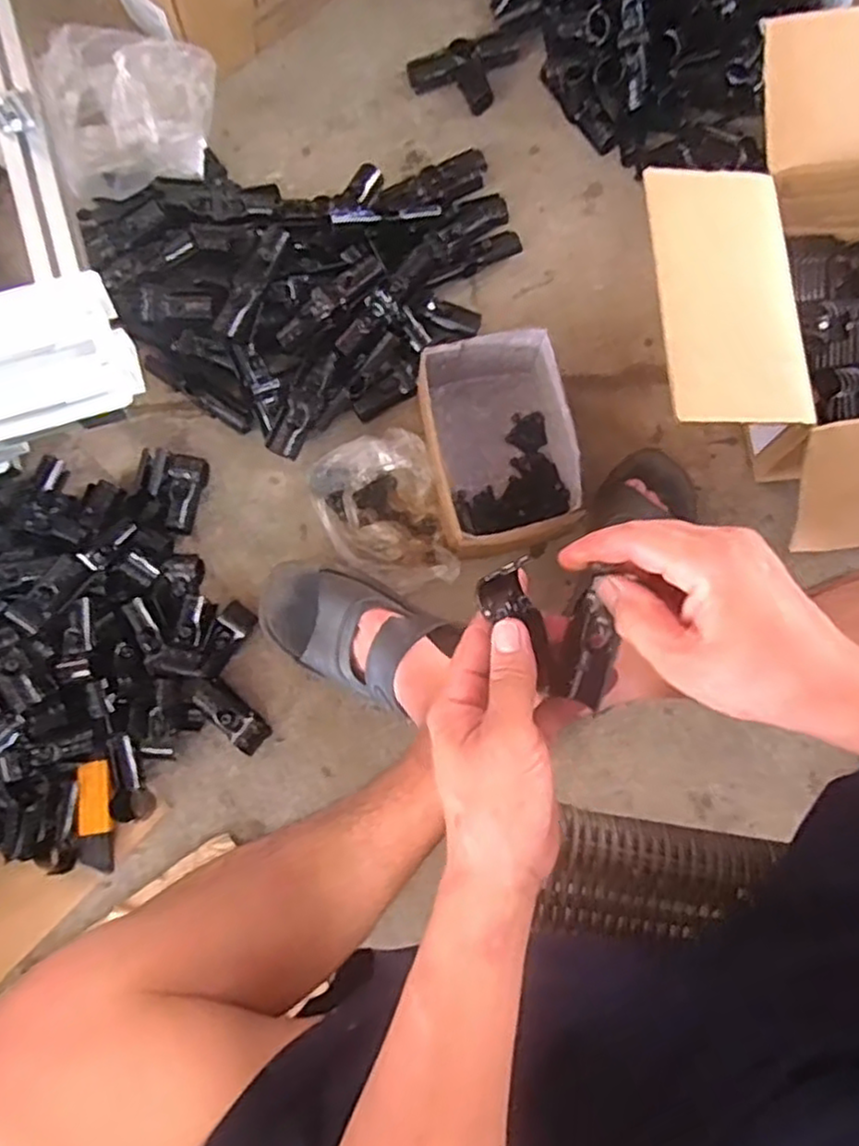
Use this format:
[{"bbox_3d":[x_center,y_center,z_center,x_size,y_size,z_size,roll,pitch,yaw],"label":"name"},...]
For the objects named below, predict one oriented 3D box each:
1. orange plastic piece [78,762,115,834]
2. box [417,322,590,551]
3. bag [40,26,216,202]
[{"bbox_3d":[-0.318,0.215,0.681,0.031,0.012,0.065,-7,79,-2],"label":"orange plastic piece"},{"bbox_3d":[0.069,-0.124,0.730,0.139,0.098,0.207,-13,79,-3],"label":"box"},{"bbox_3d":[-0.316,-0.511,0.777,0.171,0.090,0.186,-10,79,-3],"label":"bag"}]

